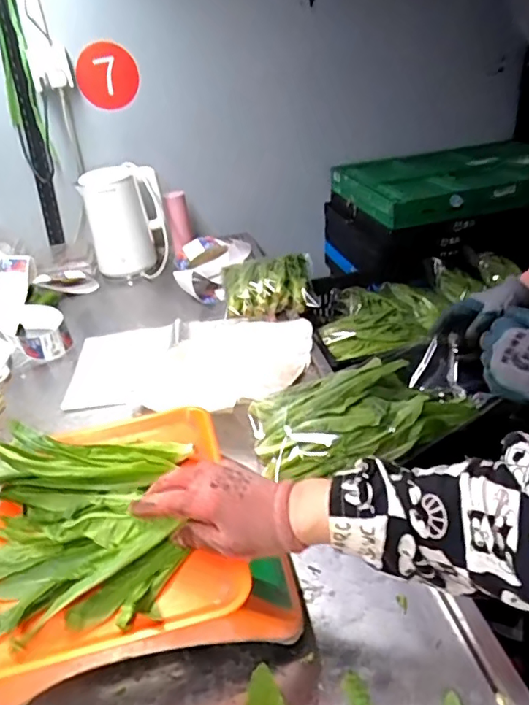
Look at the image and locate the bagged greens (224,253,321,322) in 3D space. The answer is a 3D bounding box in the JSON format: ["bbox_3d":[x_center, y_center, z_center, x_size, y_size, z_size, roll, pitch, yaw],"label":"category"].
[{"bbox_3d":[0.006,-0.159,1.187,0.204,0.069,0.234,-5,30,2],"label":"bagged greens"}]

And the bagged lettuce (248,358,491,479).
[{"bbox_3d":[0.136,0.078,0.739,0.302,0.072,0.154,-8,30,-4],"label":"bagged lettuce"}]

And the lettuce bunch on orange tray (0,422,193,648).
[{"bbox_3d":[-0.185,0.144,0.504,0.204,0.082,0.196,-7,30,-1],"label":"lettuce bunch on orange tray"}]

